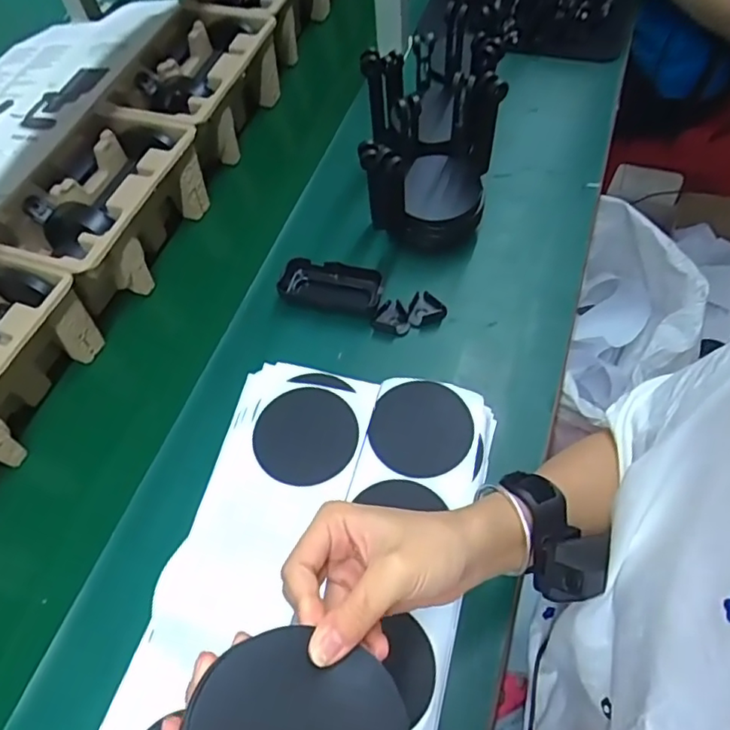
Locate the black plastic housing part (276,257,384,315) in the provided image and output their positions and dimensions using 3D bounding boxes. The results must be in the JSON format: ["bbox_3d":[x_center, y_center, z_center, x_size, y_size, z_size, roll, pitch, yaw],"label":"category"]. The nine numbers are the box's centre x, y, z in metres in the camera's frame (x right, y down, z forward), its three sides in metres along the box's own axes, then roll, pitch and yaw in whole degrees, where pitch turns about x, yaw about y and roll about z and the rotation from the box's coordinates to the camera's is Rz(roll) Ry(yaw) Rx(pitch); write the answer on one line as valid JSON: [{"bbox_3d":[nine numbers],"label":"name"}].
[{"bbox_3d":[-0.037,-0.083,0.617,0.111,0.021,0.053,14,63,10],"label":"black plastic housing part"}]

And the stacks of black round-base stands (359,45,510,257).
[{"bbox_3d":[0.069,-0.256,0.626,0.137,0.125,0.203,0,61,2],"label":"stacks of black round-base stands"}]

